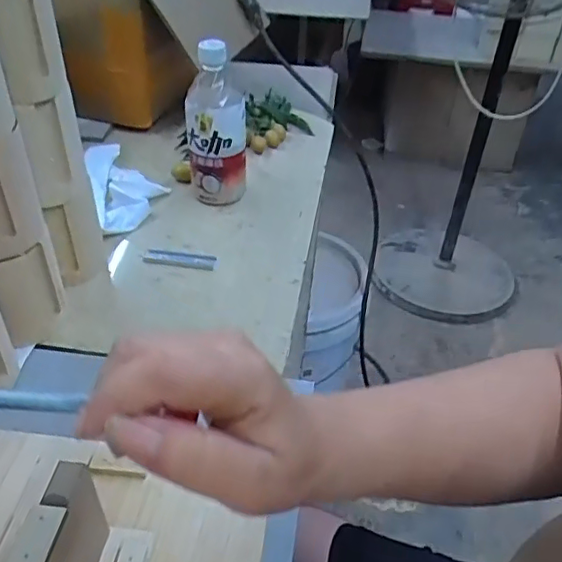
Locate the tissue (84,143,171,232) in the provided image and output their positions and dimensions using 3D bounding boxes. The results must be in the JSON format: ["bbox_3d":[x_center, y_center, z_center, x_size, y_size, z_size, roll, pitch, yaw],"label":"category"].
[{"bbox_3d":[-0.189,-0.120,0.725,0.085,0.020,0.184,-11,41,-18],"label":"tissue"}]

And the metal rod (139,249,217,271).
[{"bbox_3d":[-0.110,-0.024,0.636,0.078,0.007,0.022,8,39,5],"label":"metal rod"}]

